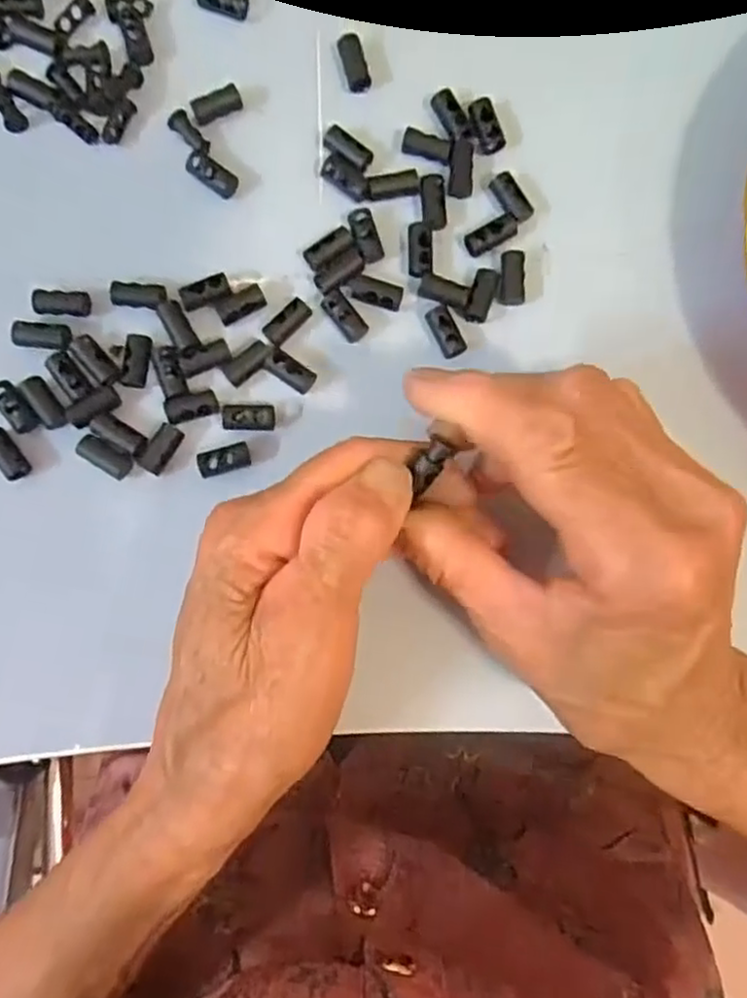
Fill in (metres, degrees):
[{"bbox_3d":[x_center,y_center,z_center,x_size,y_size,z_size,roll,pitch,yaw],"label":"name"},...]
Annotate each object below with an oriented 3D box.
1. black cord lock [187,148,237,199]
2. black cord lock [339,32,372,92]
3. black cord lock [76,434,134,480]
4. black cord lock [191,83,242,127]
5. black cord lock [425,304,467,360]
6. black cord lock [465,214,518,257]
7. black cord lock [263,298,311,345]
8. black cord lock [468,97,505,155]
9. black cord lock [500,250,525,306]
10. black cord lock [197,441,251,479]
[{"bbox_3d":[-0.058,-0.118,0.250,0.020,0.006,0.009,37,87,1],"label":"black cord lock"},{"bbox_3d":[-0.007,-0.161,0.255,0.009,0.006,0.019,-18,87,-2],"label":"black cord lock"},{"bbox_3d":[-0.093,-0.015,0.240,0.019,0.006,0.008,33,86,1],"label":"black cord lock"},{"bbox_3d":[-0.057,-0.144,0.251,0.018,0.008,0.007,-29,87,-3],"label":"black cord lock"},{"bbox_3d":[0.026,-0.060,0.247,0.010,0.006,0.019,-26,87,-2],"label":"black cord lock"},{"bbox_3d":[0.043,-0.096,0.250,0.020,0.007,0.008,-29,87,-3],"label":"black cord lock"},{"bbox_3d":[-0.030,-0.063,0.246,0.018,0.008,0.008,-41,88,-3],"label":"black cord lock"},{"bbox_3d":[0.042,-0.137,0.254,0.011,0.007,0.018,-20,87,-2],"label":"black cord lock"},{"bbox_3d":[0.050,-0.080,0.249,0.009,0.007,0.020,2,86,-1],"label":"black cord lock"},{"bbox_3d":[-0.052,-0.014,0.241,0.017,0.009,0.010,-12,87,-2],"label":"black cord lock"}]

